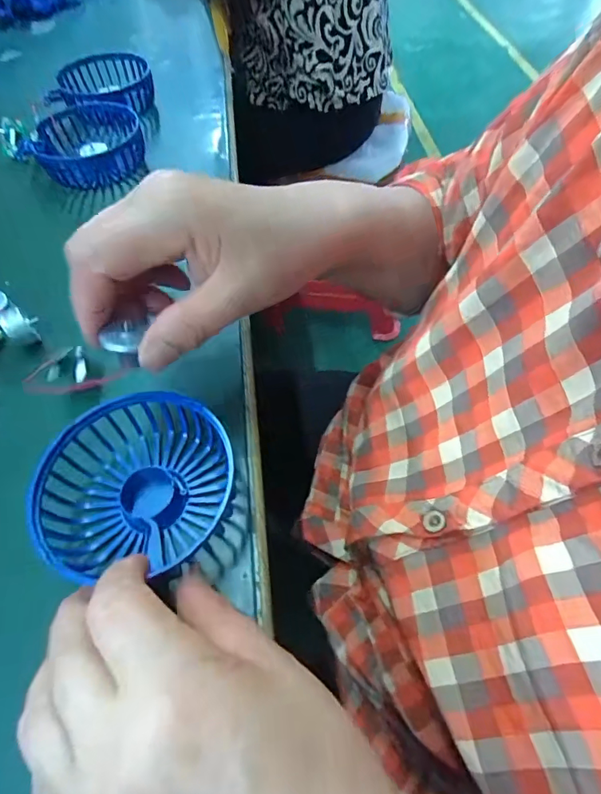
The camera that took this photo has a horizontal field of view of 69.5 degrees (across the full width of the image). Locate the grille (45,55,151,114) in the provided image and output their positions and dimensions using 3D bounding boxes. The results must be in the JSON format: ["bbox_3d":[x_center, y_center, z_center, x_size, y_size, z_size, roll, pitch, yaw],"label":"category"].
[{"bbox_3d":[-0.194,-0.309,0.431,0.096,0.027,0.096,22,61,17],"label":"grille"}]

